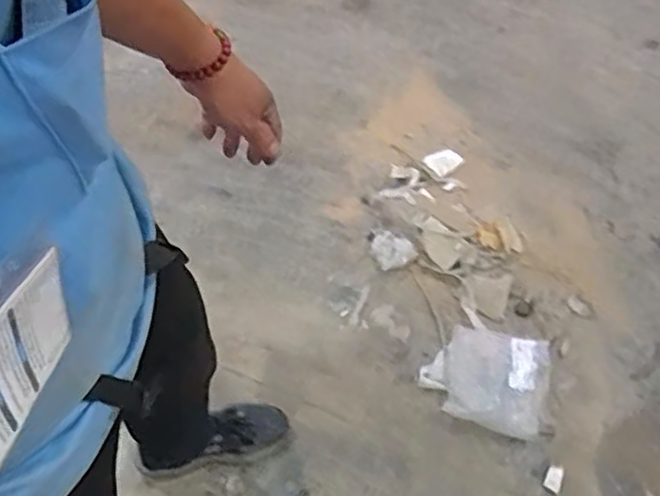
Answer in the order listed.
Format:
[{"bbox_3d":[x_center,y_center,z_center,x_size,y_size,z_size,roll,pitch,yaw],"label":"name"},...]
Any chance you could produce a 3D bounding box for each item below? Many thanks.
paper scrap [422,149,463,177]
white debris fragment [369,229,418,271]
[{"bbox_3d":[0.281,-0.217,1.696,0.089,0.010,0.073,-36,61,-23],"label":"paper scrap"},{"bbox_3d":[0.134,0.008,1.501,0.104,0.036,0.079,33,60,22],"label":"white debris fragment"}]

